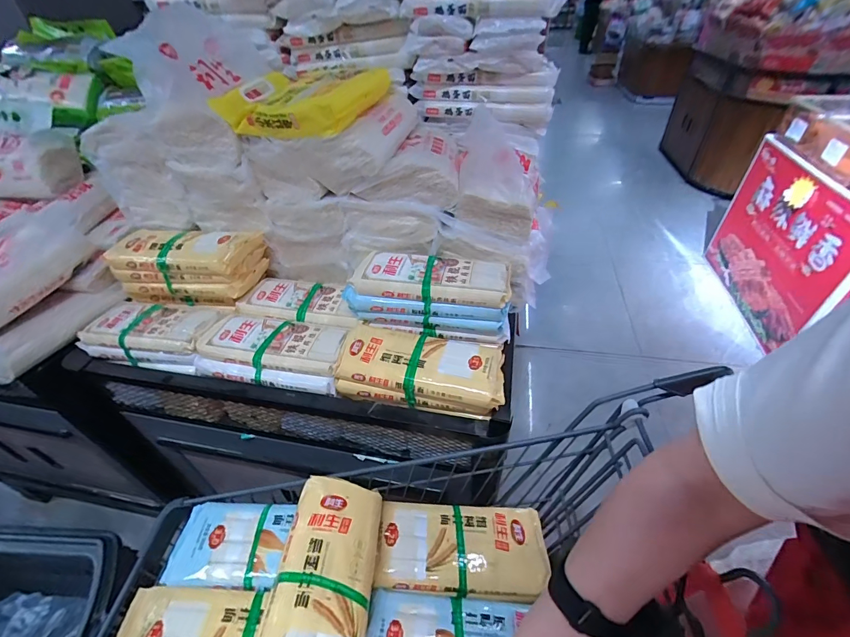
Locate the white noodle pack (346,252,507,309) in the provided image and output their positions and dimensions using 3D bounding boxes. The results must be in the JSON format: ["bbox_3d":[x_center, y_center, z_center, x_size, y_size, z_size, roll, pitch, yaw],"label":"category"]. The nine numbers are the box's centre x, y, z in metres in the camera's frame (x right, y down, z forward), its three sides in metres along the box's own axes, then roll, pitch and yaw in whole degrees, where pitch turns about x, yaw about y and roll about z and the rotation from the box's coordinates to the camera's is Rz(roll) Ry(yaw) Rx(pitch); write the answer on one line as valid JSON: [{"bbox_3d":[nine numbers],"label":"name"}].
[{"bbox_3d":[0.013,-0.071,0.651,0.255,0.034,0.099,7,43,12],"label":"white noodle pack"}]

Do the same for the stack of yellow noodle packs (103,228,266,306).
[{"bbox_3d":[-0.458,-0.115,0.756,0.268,0.107,0.120,5,42,10],"label":"stack of yellow noodle packs"}]

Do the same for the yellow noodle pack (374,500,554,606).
[{"bbox_3d":[0.057,0.338,0.573,0.248,0.049,0.124,-2,42,2],"label":"yellow noodle pack"}]

